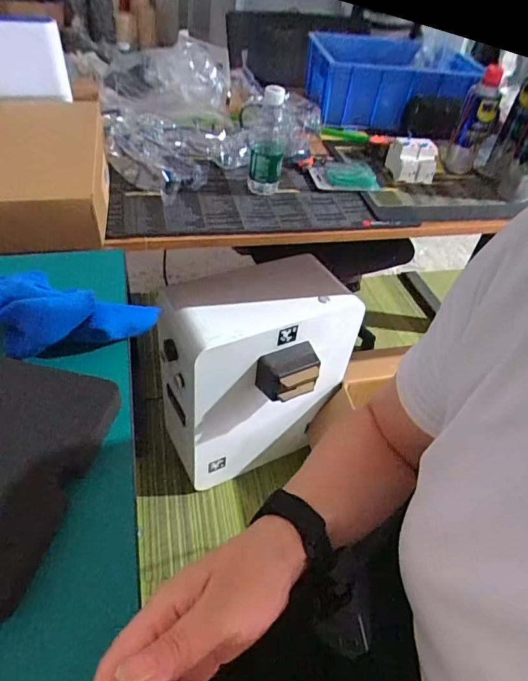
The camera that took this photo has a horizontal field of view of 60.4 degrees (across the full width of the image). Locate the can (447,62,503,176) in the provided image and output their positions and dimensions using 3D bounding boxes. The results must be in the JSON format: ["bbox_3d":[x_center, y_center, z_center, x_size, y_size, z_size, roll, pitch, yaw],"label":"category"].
[{"bbox_3d":[0.422,-0.439,0.895,0.056,0.157,0.059,34,51,24],"label":"can"}]

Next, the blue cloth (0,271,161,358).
[{"bbox_3d":[-0.225,-0.031,0.484,0.204,0.056,0.083,3,45,-4],"label":"blue cloth"}]

